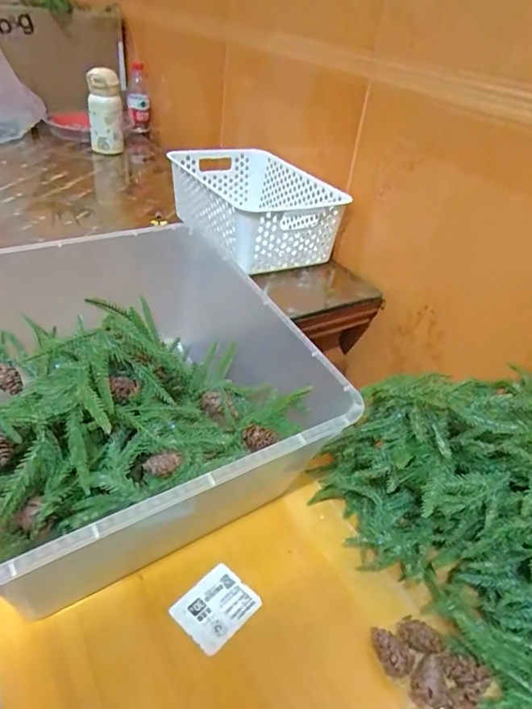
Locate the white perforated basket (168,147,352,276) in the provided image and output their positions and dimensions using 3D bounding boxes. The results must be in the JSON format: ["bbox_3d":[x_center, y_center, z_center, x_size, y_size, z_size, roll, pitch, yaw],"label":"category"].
[{"bbox_3d":[-0.026,-0.256,0.885,0.226,0.113,0.324,-14,40,-27],"label":"white perforated basket"}]

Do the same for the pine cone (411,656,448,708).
[{"bbox_3d":[0.114,0.231,0.353,0.020,0.022,0.037,17,36,14],"label":"pine cone"}]

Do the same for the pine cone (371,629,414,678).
[{"bbox_3d":[0.090,0.220,0.368,0.034,0.020,0.019,33,42,31],"label":"pine cone"}]

